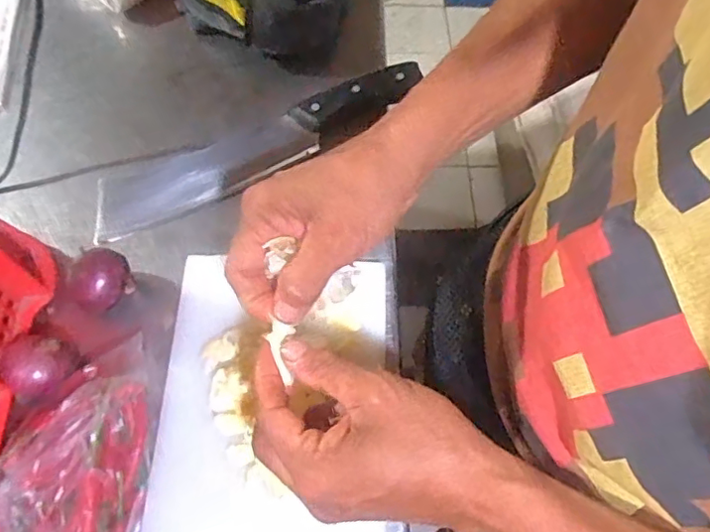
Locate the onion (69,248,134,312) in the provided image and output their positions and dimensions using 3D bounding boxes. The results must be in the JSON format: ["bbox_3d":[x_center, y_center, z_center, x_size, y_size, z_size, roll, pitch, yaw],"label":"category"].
[{"bbox_3d":[-0.182,0.013,0.409,0.041,0.039,0.037,-32,68,-15],"label":"onion"}]

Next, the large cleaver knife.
[{"bbox_3d":[-0.078,-0.102,0.474,0.287,0.024,0.058,-23,66,-11],"label":"large cleaver knife"}]

